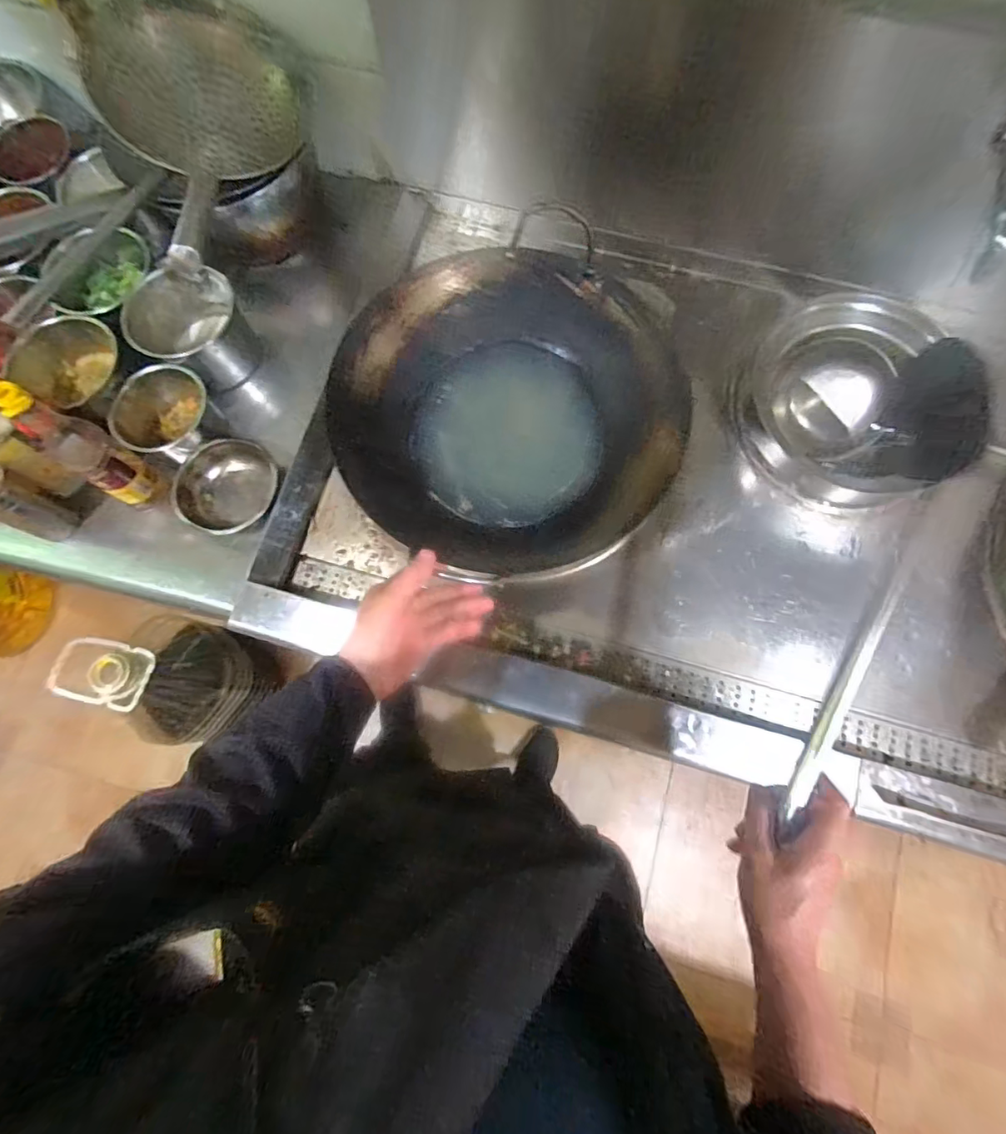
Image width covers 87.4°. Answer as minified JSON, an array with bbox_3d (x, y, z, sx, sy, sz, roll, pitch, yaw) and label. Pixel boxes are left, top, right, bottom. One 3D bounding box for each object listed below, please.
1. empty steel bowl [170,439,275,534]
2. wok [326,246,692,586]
[{"bbox_3d":[-0.376,-0.108,0.741,0.128,0.066,0.133,0,77,0],"label":"empty steel bowl"},{"bbox_3d":[0.013,-0.195,0.690,0.431,0.145,0.389,-15,78,-3],"label":"wok"}]

